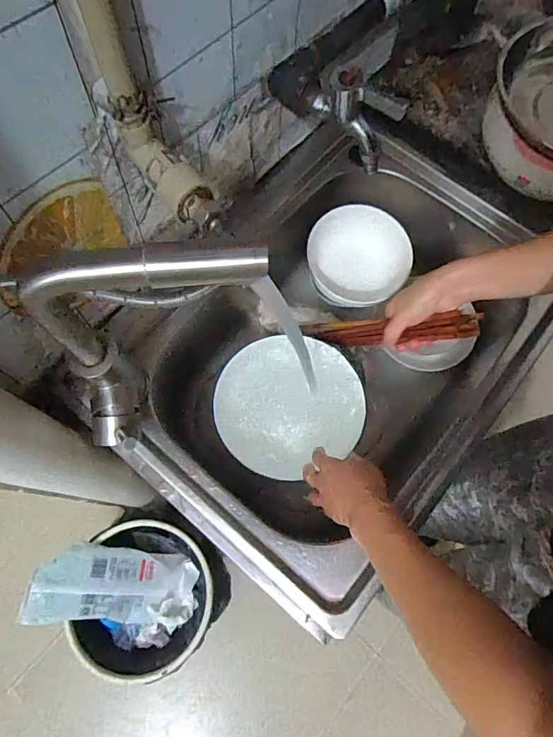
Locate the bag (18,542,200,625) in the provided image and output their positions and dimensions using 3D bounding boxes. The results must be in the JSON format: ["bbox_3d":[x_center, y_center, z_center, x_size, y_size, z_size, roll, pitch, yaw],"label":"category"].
[{"bbox_3d":[-0.299,0.403,0.826,0.303,0.046,0.134,12,59,-31],"label":"bag"}]

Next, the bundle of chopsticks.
[{"bbox_3d":[0.132,-0.049,0.551,0.228,0.036,0.031,0,53,45],"label":"bundle of chopsticks"}]

